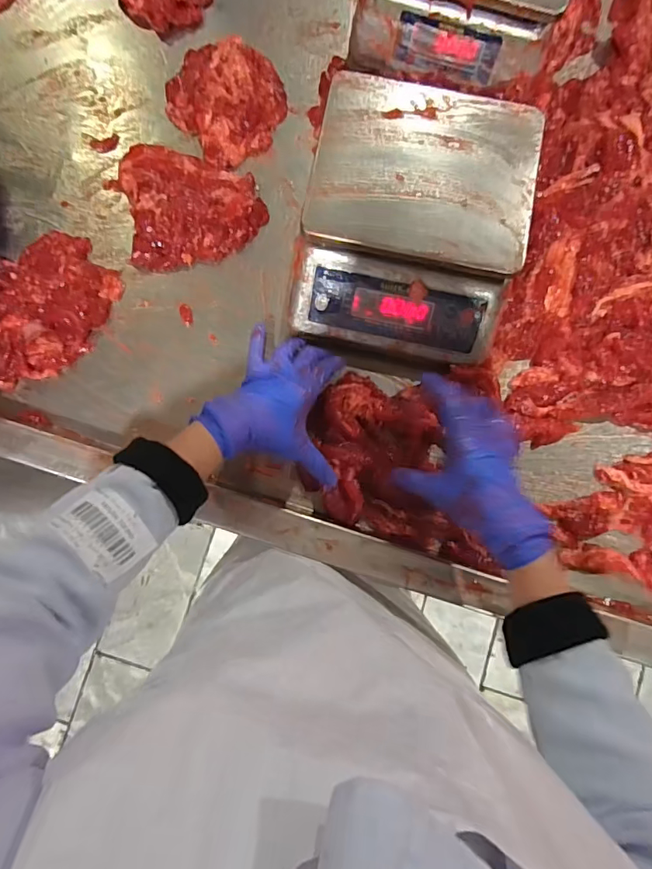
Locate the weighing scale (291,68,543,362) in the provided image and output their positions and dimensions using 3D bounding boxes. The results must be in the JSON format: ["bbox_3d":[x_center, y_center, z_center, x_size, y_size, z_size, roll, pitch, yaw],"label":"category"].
[{"bbox_3d":[0.093,-0.226,0.529,0.219,0.088,0.263,11,83,3],"label":"weighing scale"}]

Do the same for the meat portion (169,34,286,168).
[{"bbox_3d":[-0.118,-0.419,0.607,0.142,0.043,0.141,0,83,2],"label":"meat portion"}]

